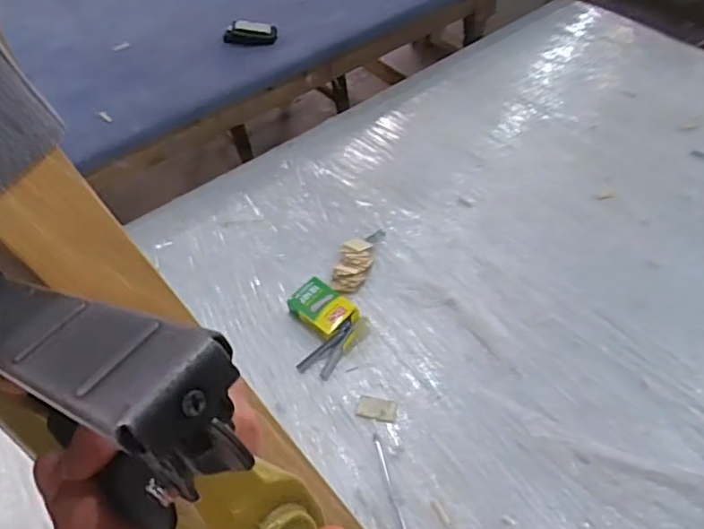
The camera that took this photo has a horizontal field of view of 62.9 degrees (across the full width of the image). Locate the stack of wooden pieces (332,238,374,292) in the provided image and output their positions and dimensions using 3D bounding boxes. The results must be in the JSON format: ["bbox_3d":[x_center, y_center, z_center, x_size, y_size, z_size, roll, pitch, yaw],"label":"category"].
[{"bbox_3d":[0.003,-0.003,1.091,0.066,0.034,0.123,9,52,12],"label":"stack of wooden pieces"}]

